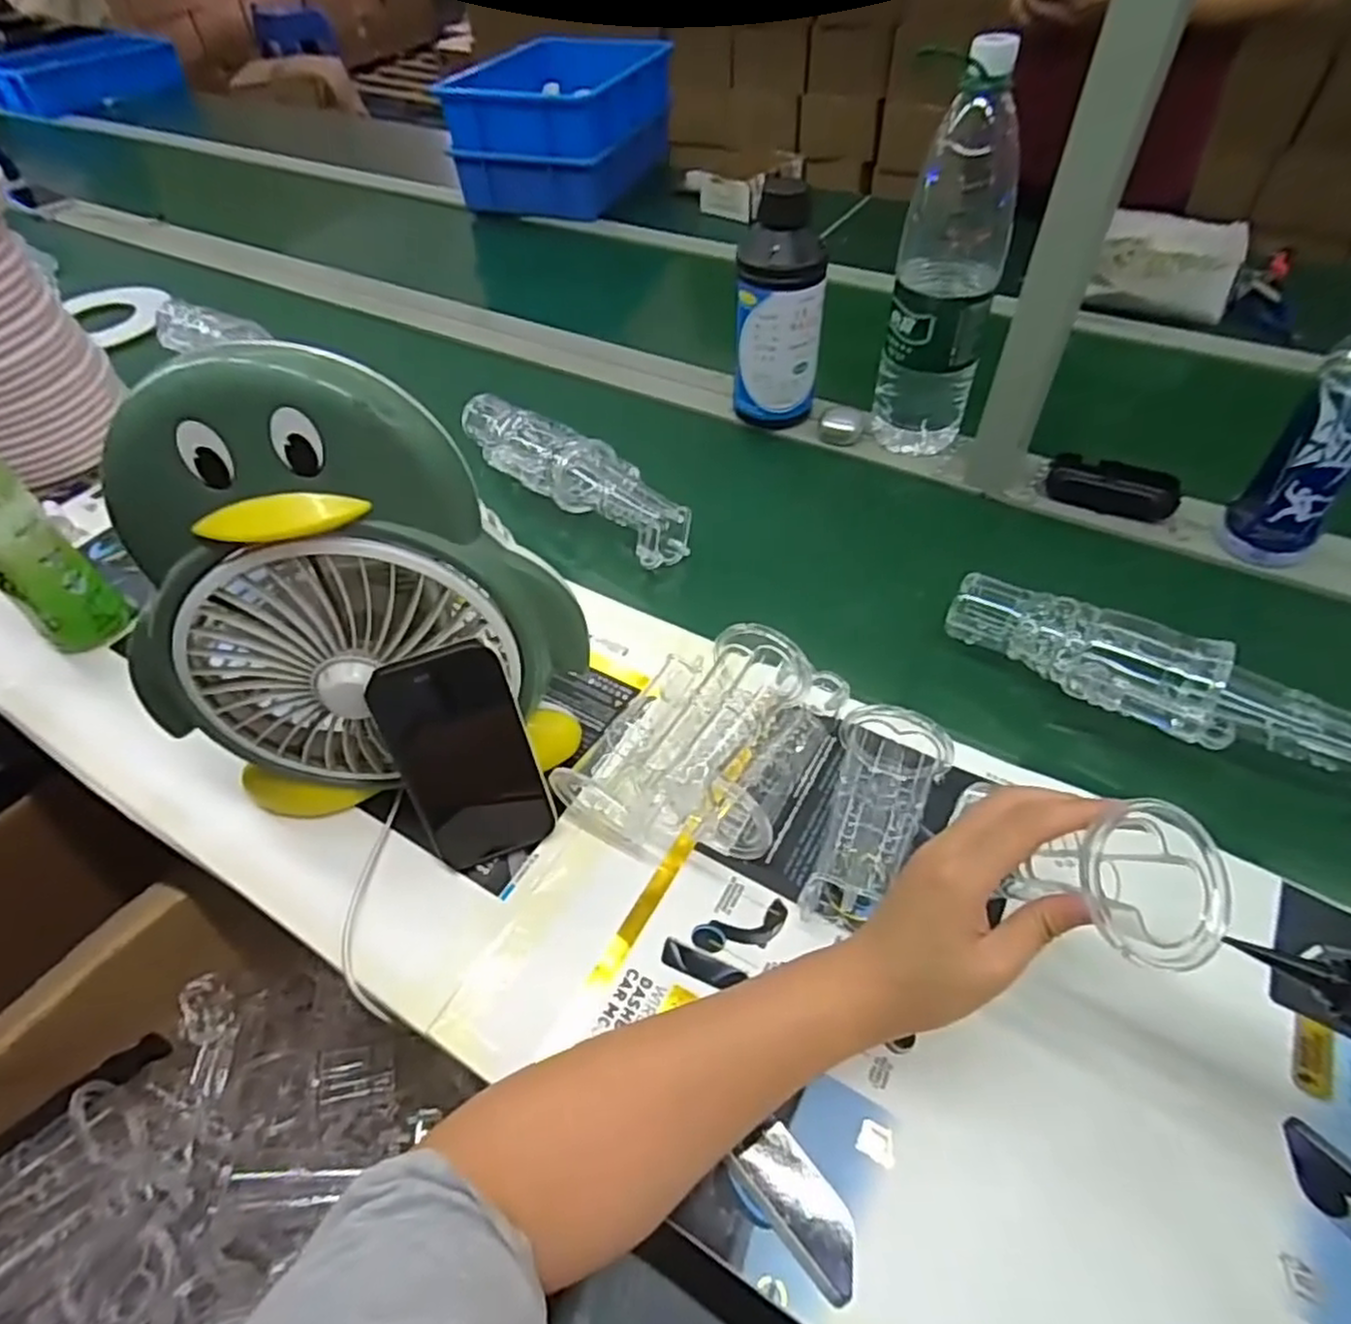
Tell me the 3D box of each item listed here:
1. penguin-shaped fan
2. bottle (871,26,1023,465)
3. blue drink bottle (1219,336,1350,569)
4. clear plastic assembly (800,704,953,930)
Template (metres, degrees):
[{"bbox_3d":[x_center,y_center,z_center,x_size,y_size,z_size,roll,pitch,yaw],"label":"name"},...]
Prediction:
[{"bbox_3d":[-0.191,-0.031,0.420,0.254,0.266,0.136,-8,51,-4],"label":"penguin-shaped fan"},{"bbox_3d":[0.248,-0.340,0.662,0.087,0.318,0.077,-24,53,-16],"label":"bottle"},{"bbox_3d":[0.519,-0.178,0.569,0.058,0.244,0.066,-35,57,-23],"label":"blue drink bottle"},{"bbox_3d":[0.123,0.097,0.461,0.066,0.049,0.143,20,54,18],"label":"clear plastic assembly"}]

